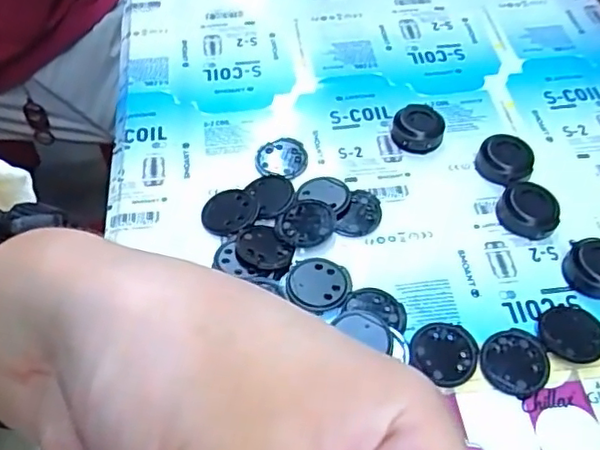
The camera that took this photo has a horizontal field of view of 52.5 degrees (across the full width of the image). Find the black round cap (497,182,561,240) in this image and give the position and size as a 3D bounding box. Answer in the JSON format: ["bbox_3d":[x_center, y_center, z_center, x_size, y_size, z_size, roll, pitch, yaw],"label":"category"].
[{"bbox_3d":[0.120,-0.008,0.319,0.031,0.010,0.030,-1,53,1],"label":"black round cap"}]

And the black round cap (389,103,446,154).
[{"bbox_3d":[0.069,-0.057,0.355,0.029,0.016,0.028,-1,53,1],"label":"black round cap"}]

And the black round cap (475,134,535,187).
[{"bbox_3d":[0.114,-0.035,0.338,0.029,0.015,0.028,-1,53,1],"label":"black round cap"}]

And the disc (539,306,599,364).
[{"bbox_3d":[0.126,0.049,0.280,0.029,0.004,0.027,-1,53,1],"label":"disc"}]

